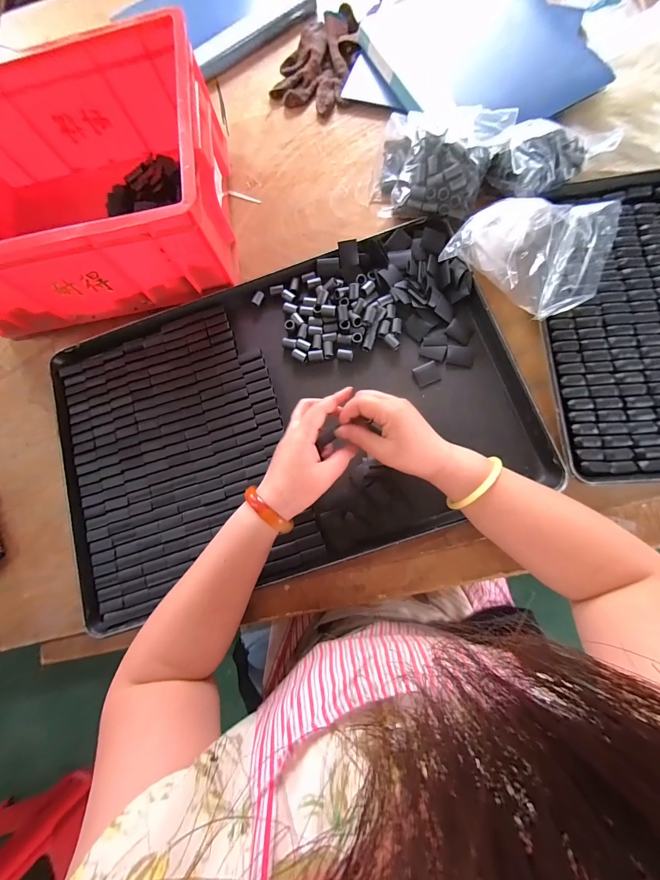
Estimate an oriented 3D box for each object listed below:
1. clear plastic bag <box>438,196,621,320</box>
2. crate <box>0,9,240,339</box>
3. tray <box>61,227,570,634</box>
[{"bbox_3d":[0.242,-0.229,0.397,0.172,0.076,0.108,42,87,13],"label":"clear plastic bag"},{"bbox_3d":[-0.347,-0.349,0.463,0.407,0.150,0.320,-11,78,6],"label":"crate"},{"bbox_3d":[-0.066,-0.033,0.426,0.591,0.031,0.390,-19,78,2],"label":"tray"}]

